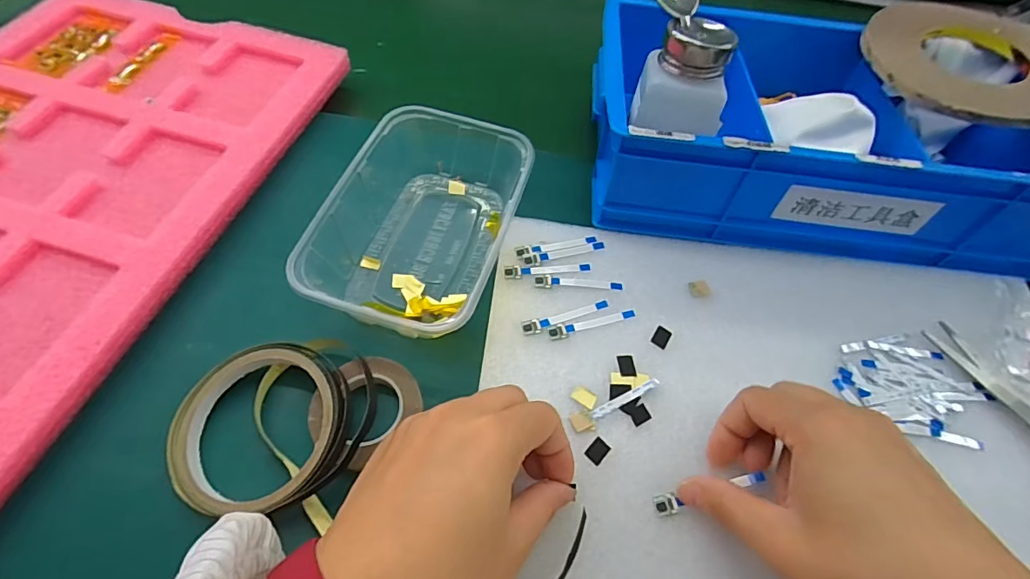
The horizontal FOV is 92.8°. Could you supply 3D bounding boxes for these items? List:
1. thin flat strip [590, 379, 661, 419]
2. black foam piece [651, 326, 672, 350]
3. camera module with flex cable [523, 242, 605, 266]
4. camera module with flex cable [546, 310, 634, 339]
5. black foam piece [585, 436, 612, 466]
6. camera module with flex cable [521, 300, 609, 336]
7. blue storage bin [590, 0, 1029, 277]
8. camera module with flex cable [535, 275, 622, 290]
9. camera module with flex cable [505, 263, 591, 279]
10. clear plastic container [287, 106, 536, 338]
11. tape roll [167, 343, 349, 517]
[{"bbox_3d":[0.067,0.064,0.292,0.047,0.004,0.006,-21,63,-17],"label":"thin flat strip"},{"bbox_3d":[0.095,0.030,0.316,0.010,0.004,0.015,30,61,13],"label":"black foam piece"},{"bbox_3d":[0.035,-0.026,0.346,0.059,0.004,0.009,-12,60,-12],"label":"camera module with flex cable"},{"bbox_3d":[0.051,0.023,0.318,0.059,0.004,0.010,-10,60,-11],"label":"camera module with flex cable"},{"bbox_3d":[0.047,0.090,0.275,0.010,0.004,0.014,40,63,18],"label":"black foam piece"},{"bbox_3d":[0.034,0.018,0.320,0.060,0.004,0.010,-14,61,-13],"label":"camera module with flex cable"},{"bbox_3d":[0.237,-0.131,0.376,0.348,0.082,0.202,7,58,0],"label":"blue storage bin"},{"bbox_3d":[0.044,-0.005,0.334,0.059,0.004,0.009,4,58,-2],"label":"camera module with flex cable"},{"bbox_3d":[0.023,-0.013,0.338,0.059,0.004,0.009,-2,59,-6],"label":"camera module with flex cable"},{"bbox_3d":[-0.061,-0.045,0.338,0.116,0.053,0.169,15,58,4],"label":"clear plastic container"},{"bbox_3d":[-0.140,0.076,0.272,0.094,0.028,0.089,2,58,-4],"label":"tape roll"}]

